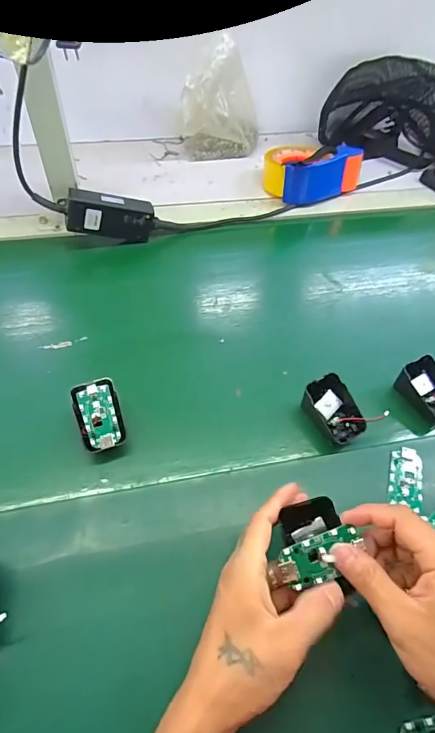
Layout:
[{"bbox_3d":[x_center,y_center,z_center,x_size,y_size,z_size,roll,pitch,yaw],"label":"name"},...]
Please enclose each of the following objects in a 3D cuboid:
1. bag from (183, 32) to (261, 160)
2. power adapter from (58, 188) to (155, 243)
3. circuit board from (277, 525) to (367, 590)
[{"bbox_3d":[0.007,-0.447,0.730,0.139,0.163,0.069,4,52,-1],"label":"bag"},{"bbox_3d":[-0.149,-0.209,0.584,0.117,0.050,0.031,2,50,-23],"label":"power adapter"},{"bbox_3d":[0.075,0.139,0.304,0.060,0.005,0.030,-18,78,-4],"label":"circuit board"}]

